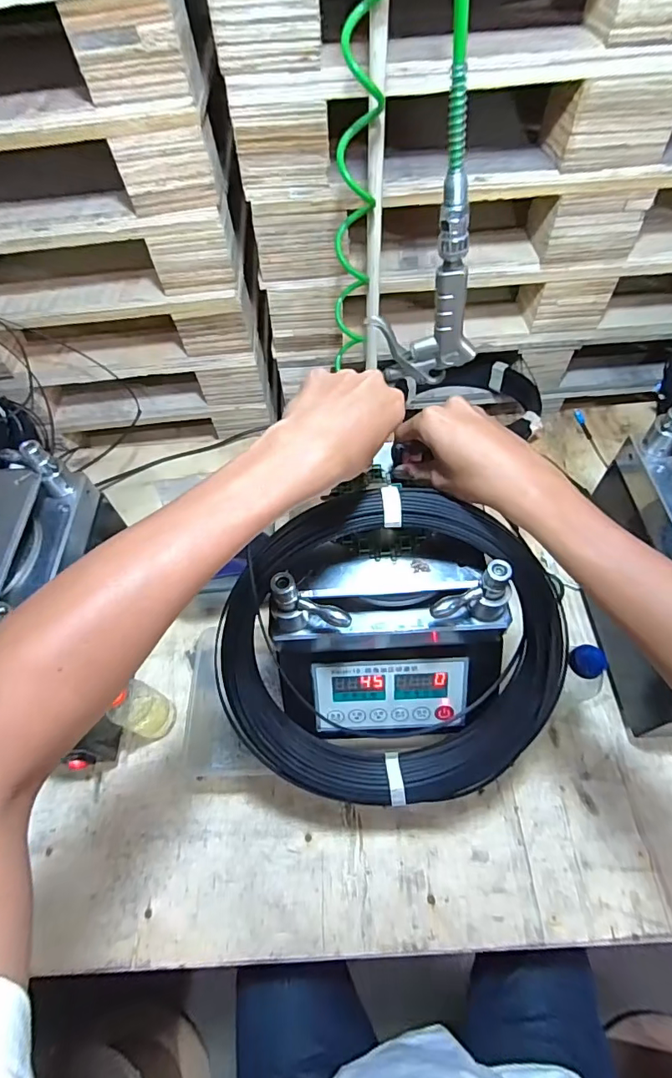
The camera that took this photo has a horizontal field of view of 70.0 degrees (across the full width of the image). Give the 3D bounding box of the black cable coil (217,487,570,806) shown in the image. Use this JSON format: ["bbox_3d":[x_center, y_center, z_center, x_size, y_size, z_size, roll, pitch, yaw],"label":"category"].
[{"bbox_3d":[0.054,0.105,0.436,0.291,0.053,0.303,1,107,2],"label":"black cable coil"}]

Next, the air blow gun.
[{"bbox_3d":[0.079,-0.211,0.418,0.093,0.167,0.023,1,59,5],"label":"air blow gun"}]

